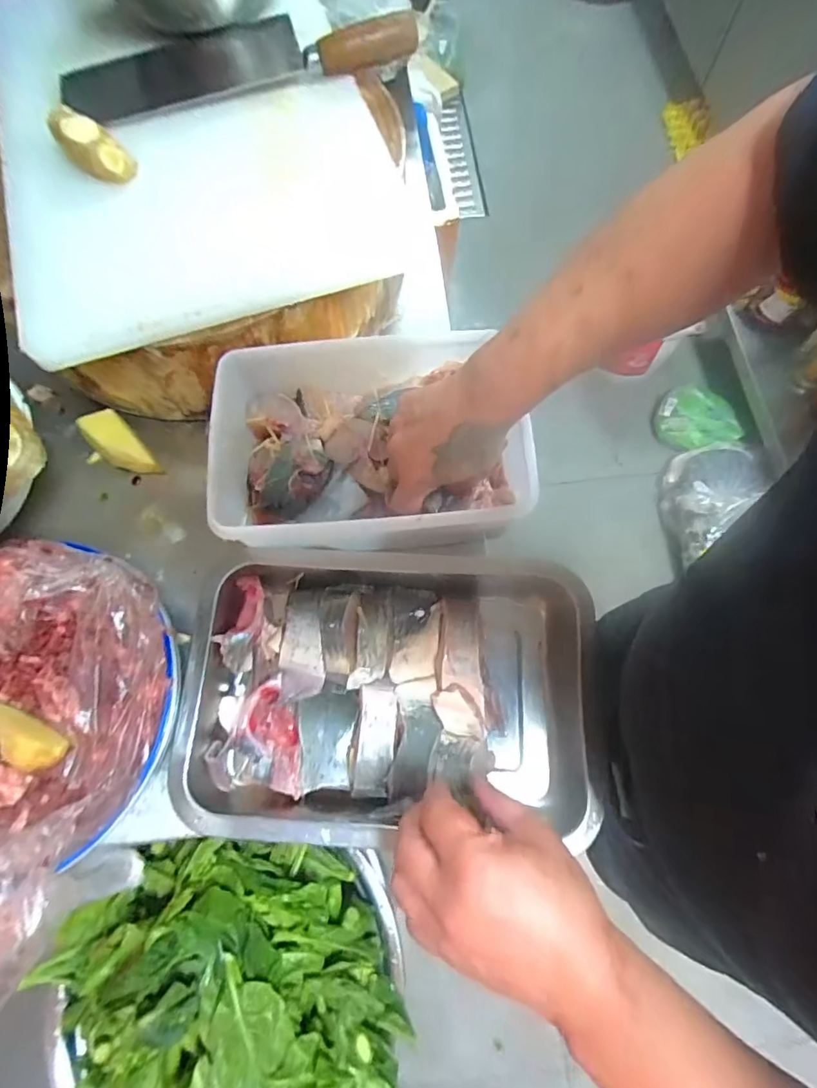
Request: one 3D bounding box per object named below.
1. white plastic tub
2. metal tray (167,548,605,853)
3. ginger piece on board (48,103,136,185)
[{"bbox_3d":[-0.032,-0.081,0.435,0.247,0.087,0.169,-3,71,1],"label":"white plastic tub"},{"bbox_3d":[-0.011,0.116,0.404,0.318,0.050,0.205,2,71,3],"label":"metal tray"},{"bbox_3d":[-0.261,-0.325,0.412,0.062,0.036,0.027,25,74,10],"label":"ginger piece on board"}]

